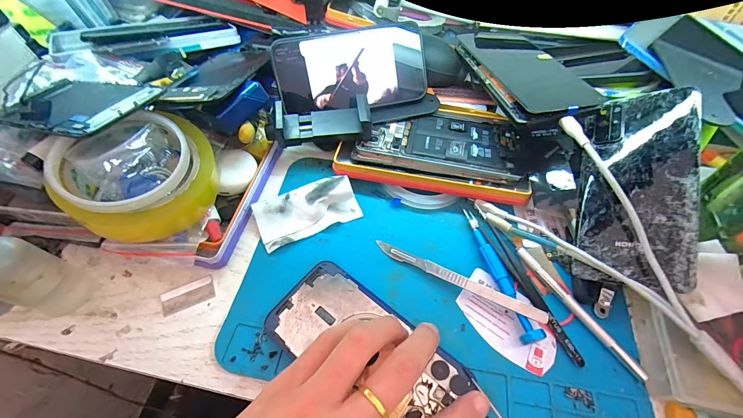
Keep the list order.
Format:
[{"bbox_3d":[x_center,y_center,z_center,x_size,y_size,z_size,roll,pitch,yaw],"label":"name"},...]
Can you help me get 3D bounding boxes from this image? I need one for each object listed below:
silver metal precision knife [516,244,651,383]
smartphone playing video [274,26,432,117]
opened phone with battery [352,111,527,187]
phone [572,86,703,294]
[{"bbox_3d":[0.153,0.073,0.239,0.009,0.004,0.111,-29,63,-18],"label":"silver metal precision knife"},{"bbox_3d":[-0.018,-0.135,0.309,0.141,0.006,0.072,-11,103,-10],"label":"smartphone playing video"},{"bbox_3d":[0.066,-0.069,0.309,0.150,0.012,0.078,9,58,5],"label":"opened phone with battery"},{"bbox_3d":[0.201,-0.018,0.245,0.069,0.009,0.151,3,73,40],"label":"phone"}]

